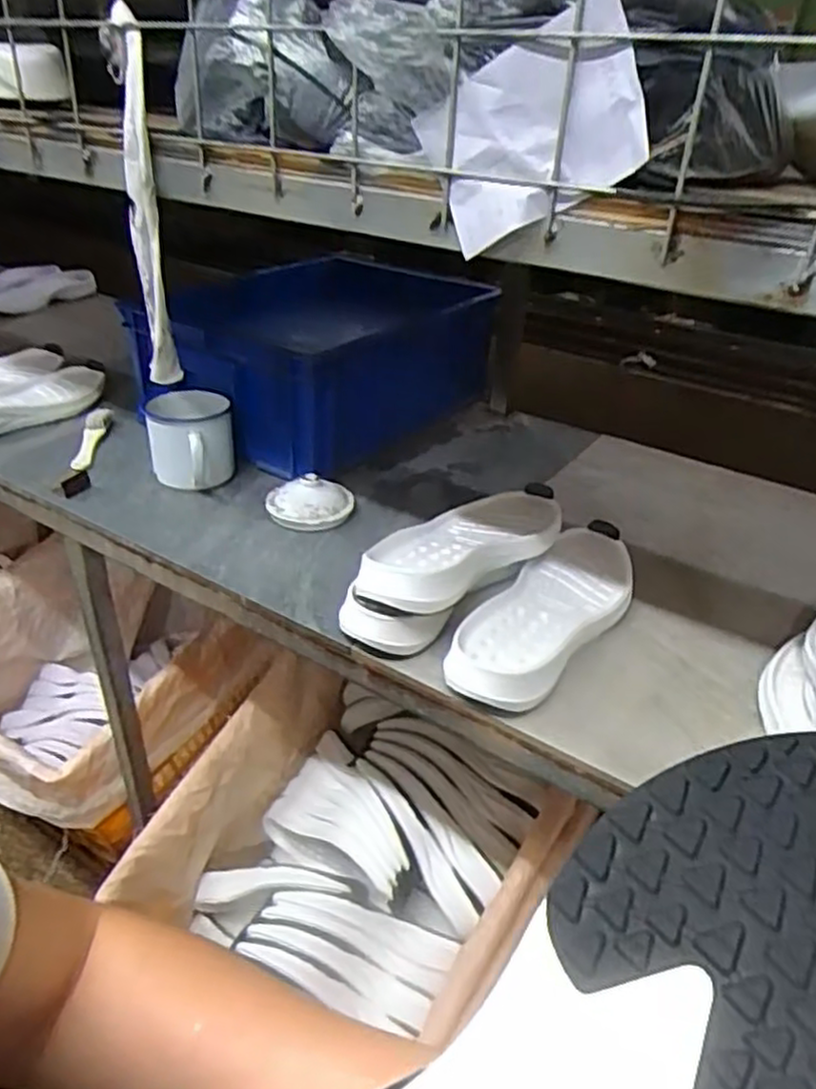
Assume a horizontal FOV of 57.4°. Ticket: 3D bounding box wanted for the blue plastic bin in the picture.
[{"bbox_3d":[-0.128,-0.271,1.131,0.376,0.169,0.555,19,36,24],"label":"blue plastic bin"}]

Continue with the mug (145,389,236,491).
[{"bbox_3d":[-0.264,-0.126,0.916,0.100,0.092,0.112,-6,34,-14],"label":"mug"}]

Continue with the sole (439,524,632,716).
[{"bbox_3d":[0.142,0.056,0.715,0.102,0.034,0.310,21,37,25],"label":"sole"}]

